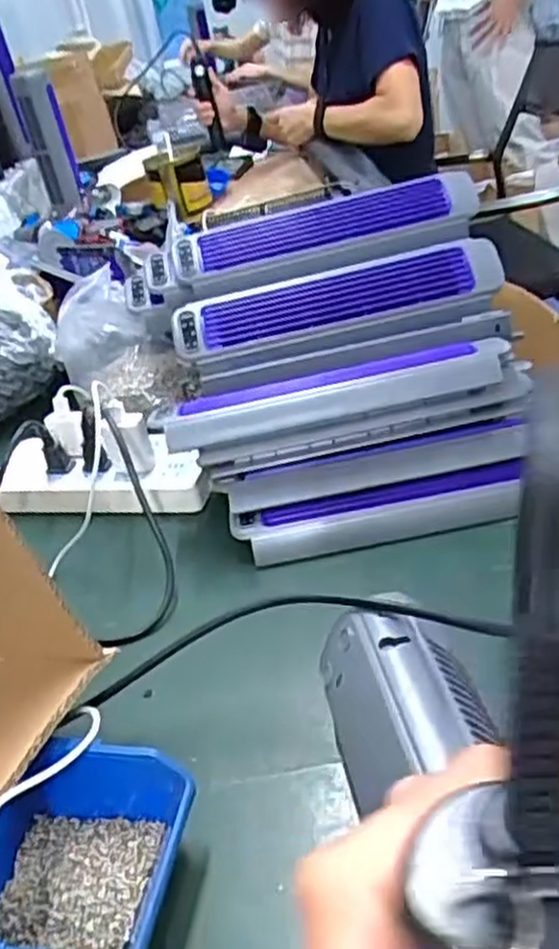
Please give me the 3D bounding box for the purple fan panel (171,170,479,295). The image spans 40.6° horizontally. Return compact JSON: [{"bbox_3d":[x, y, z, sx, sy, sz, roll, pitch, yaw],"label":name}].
[{"bbox_3d":[0.038,-0.230,0.733,0.311,0.053,0.078,-12,34,1],"label":"purple fan panel"}]

